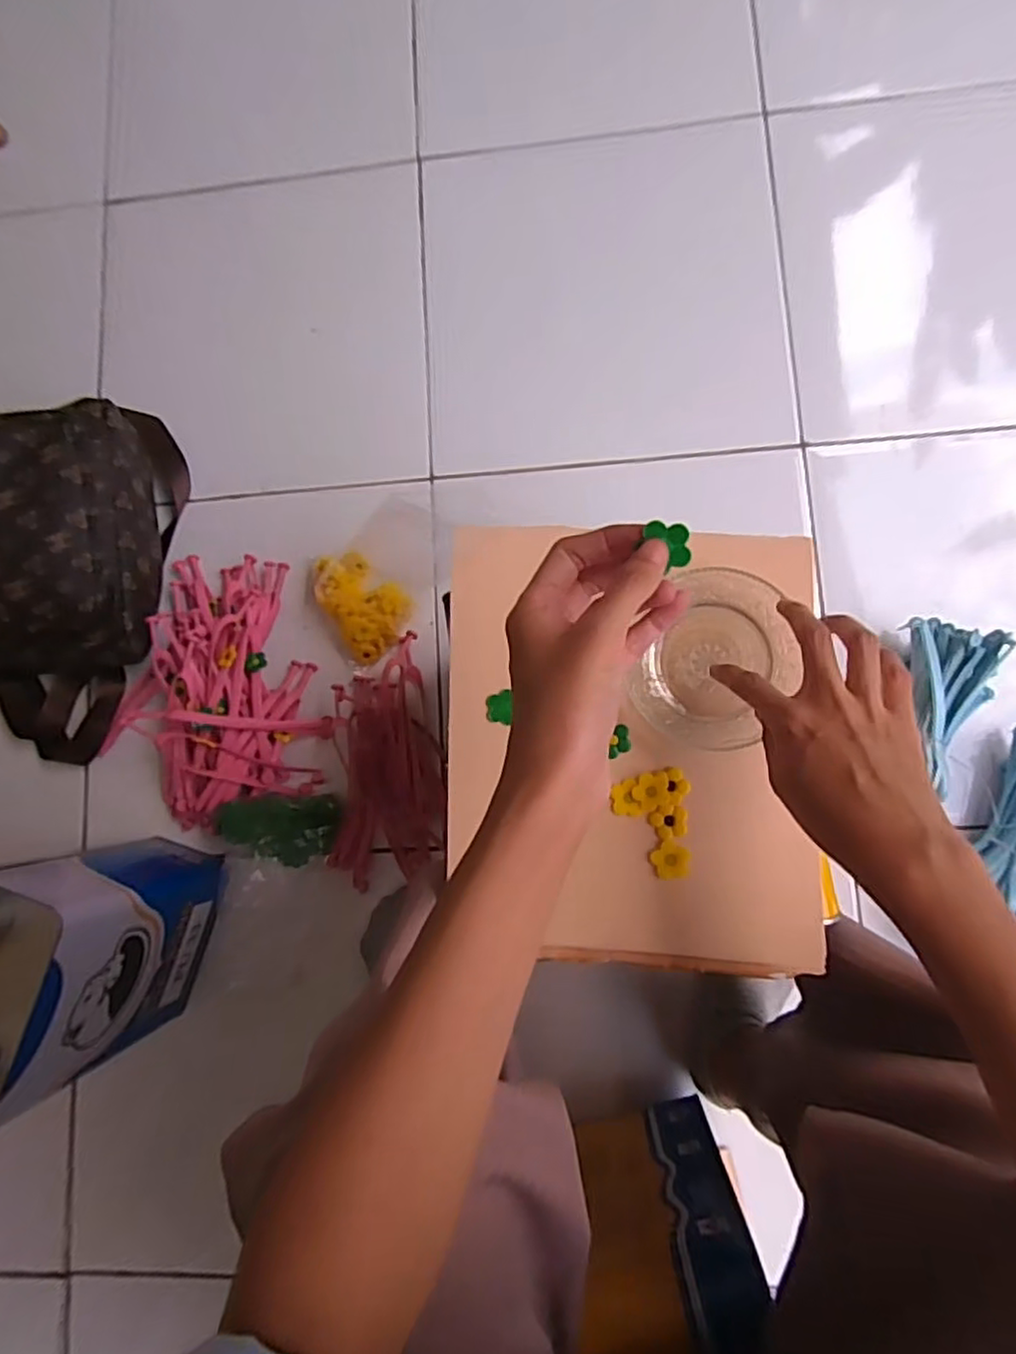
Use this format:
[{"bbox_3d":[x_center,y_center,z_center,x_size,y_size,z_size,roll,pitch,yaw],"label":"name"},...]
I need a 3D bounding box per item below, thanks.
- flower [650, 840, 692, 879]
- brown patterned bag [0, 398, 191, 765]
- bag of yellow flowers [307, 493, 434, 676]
[{"bbox_3d":[0.105,0.118,0.430,0.025,0.005,0.023,-4,82,5],"label":"flower"},{"bbox_3d":[-0.526,-0.111,0.683,0.303,0.157,0.372,0,82,6],"label":"brown patterned bag"},{"bbox_3d":[-0.137,-0.107,0.713,0.160,0.024,0.131,-40,80,-1],"label":"bag of yellow flowers"}]

